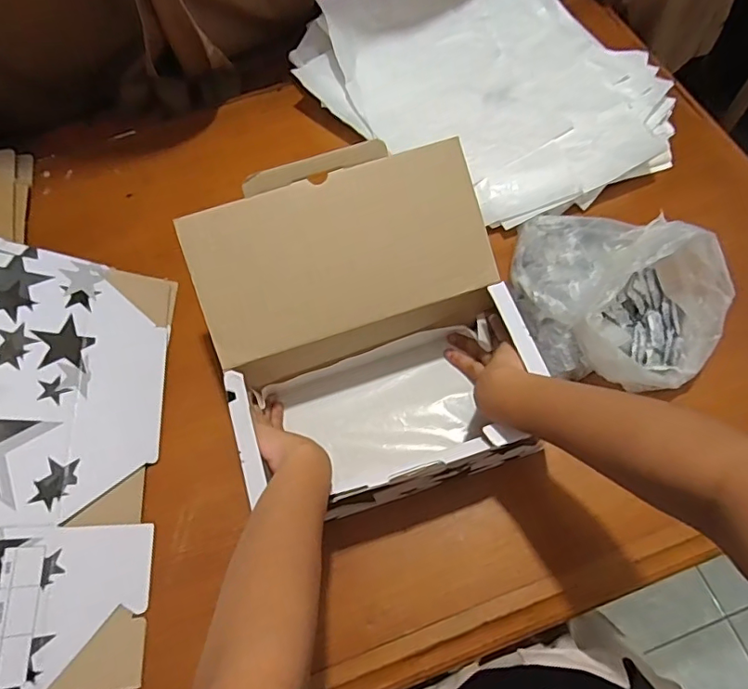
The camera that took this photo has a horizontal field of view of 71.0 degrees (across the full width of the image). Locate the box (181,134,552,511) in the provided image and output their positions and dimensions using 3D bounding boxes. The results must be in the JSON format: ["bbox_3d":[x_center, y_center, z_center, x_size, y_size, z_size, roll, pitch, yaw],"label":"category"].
[{"bbox_3d":[-0.006,-0.003,0.516,0.274,0.193,0.283,-19,65,-6],"label":"box"}]

